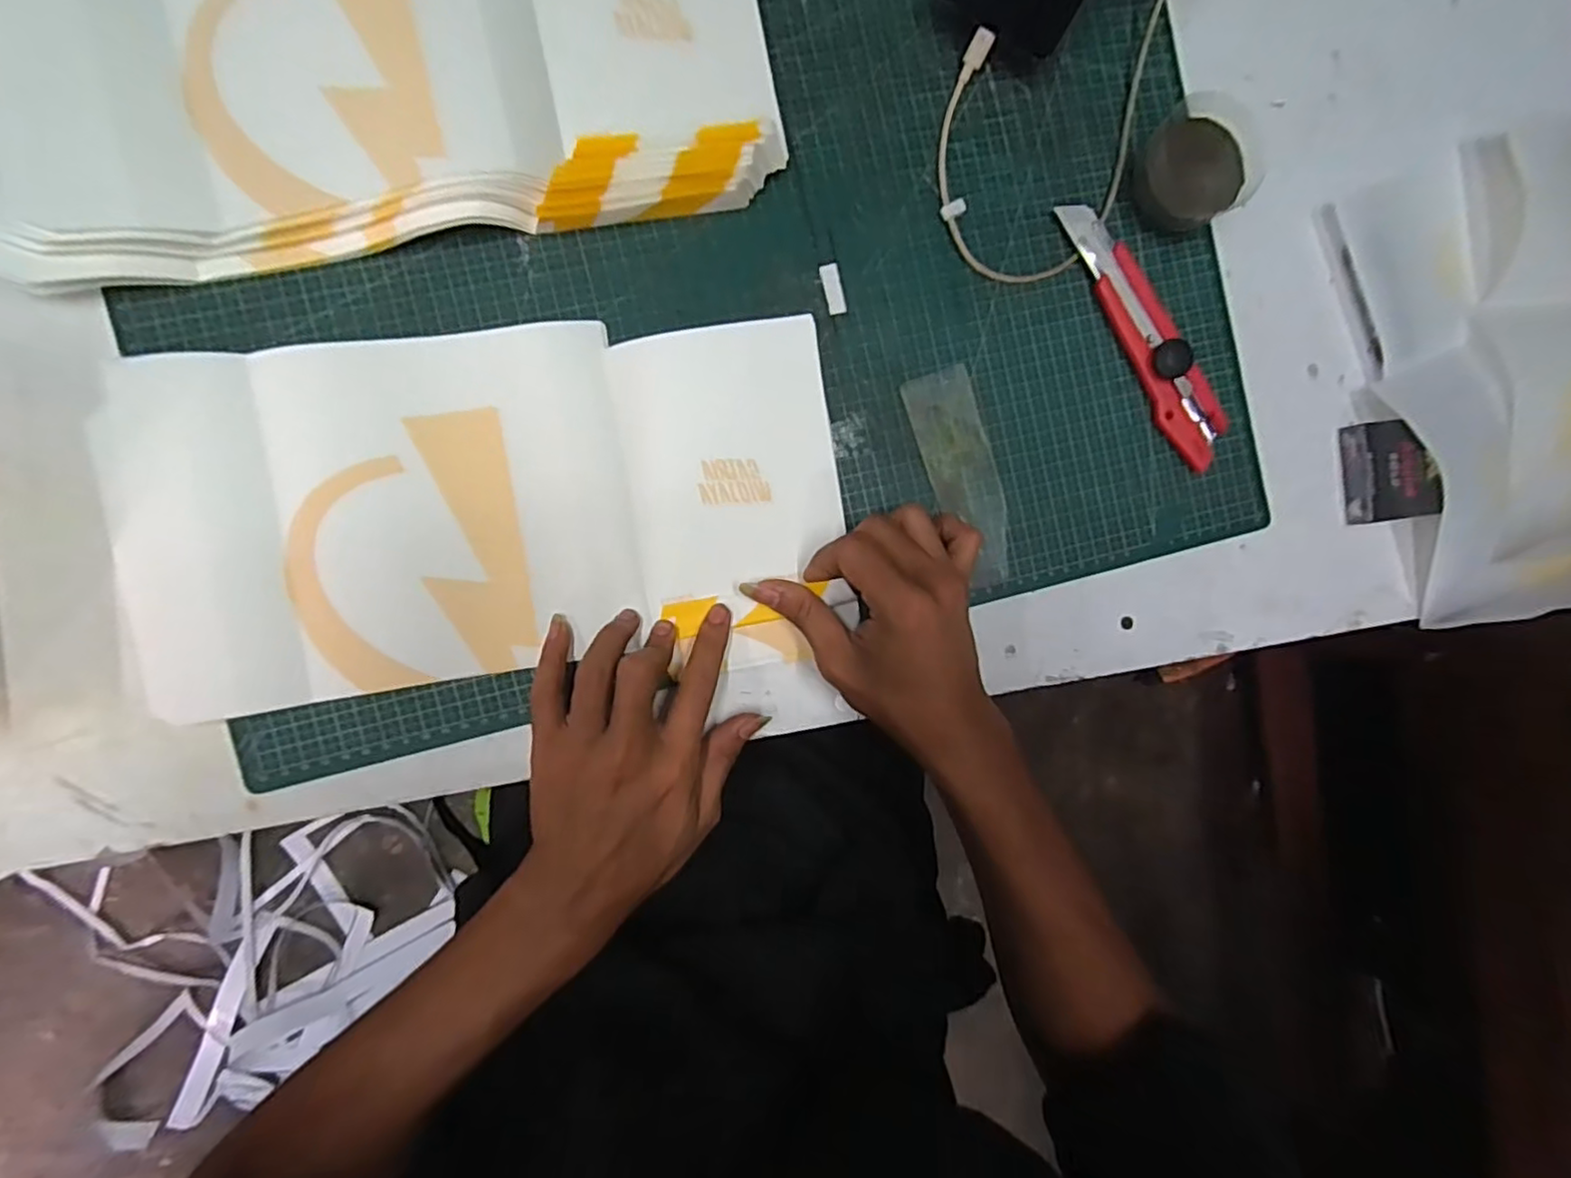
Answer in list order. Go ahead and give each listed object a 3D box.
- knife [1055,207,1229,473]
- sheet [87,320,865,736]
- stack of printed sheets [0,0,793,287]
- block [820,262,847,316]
[{"bbox_3d":[0.210,-0.149,0.385,0.032,0.017,0.165,-33,94,-7],"label":"knife"},{"bbox_3d":[-0.148,-0.037,0.342,0.350,0.017,0.186,-9,91,-7],"label":"sheet"},{"bbox_3d":[-0.192,-0.265,0.320,0.362,0.029,0.186,-10,91,-8],"label":"stack of printed sheets"},{"bbox_3d":[0.027,-0.168,0.368,0.011,0.004,0.028,-14,92,-8],"label":"block"}]

